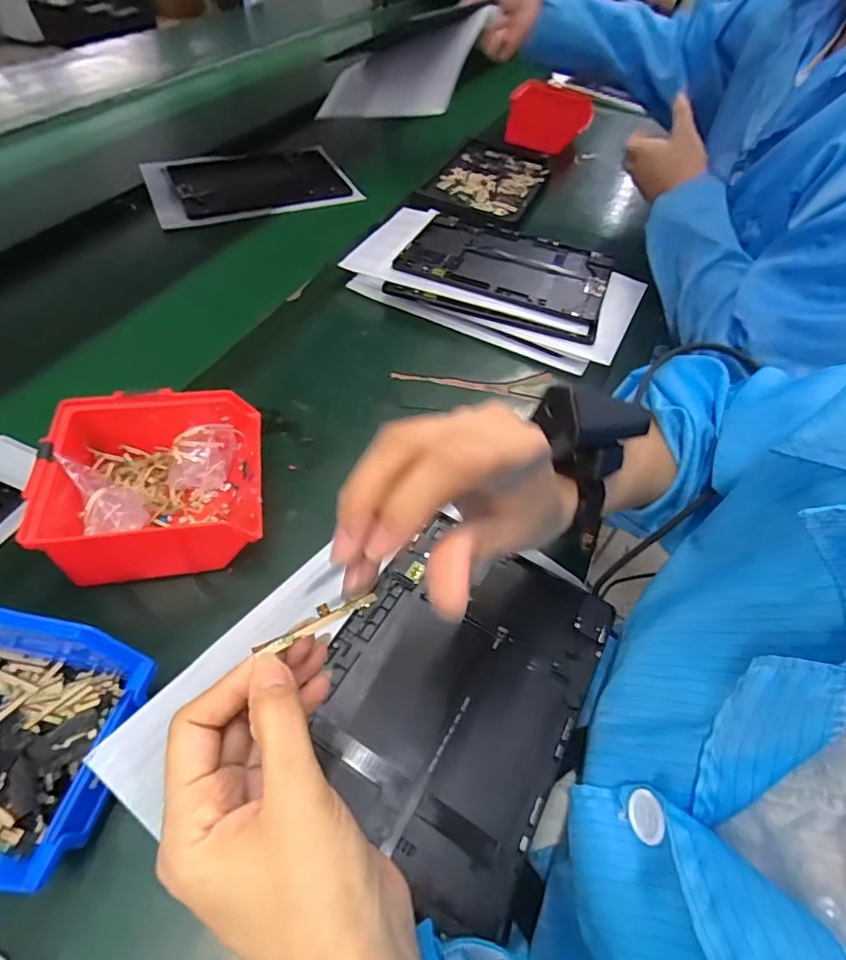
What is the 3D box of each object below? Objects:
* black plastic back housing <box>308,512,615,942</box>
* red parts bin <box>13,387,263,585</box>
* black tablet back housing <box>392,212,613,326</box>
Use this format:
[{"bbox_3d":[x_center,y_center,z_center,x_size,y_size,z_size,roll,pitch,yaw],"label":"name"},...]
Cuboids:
[{"bbox_3d":[0.023,0.128,0.326,0.156,0.014,0.202,28,54,17],"label":"black plastic back housing"},{"bbox_3d":[-0.184,0.005,0.363,0.132,0.072,0.117,-7,52,-11],"label":"red parts bin"},{"bbox_3d":[0.101,-0.263,0.615,0.237,0.006,0.170,20,52,10],"label":"black tablet back housing"}]

